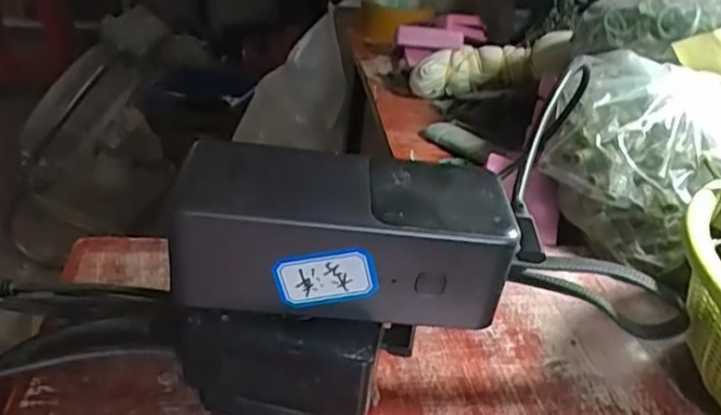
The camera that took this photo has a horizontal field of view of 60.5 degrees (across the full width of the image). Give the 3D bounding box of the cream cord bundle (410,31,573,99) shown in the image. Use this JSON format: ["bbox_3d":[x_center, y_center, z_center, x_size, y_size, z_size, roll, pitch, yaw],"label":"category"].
[{"bbox_3d":[0.130,-0.141,0.616,0.158,0.042,0.037,-10,32,8],"label":"cream cord bundle"}]

